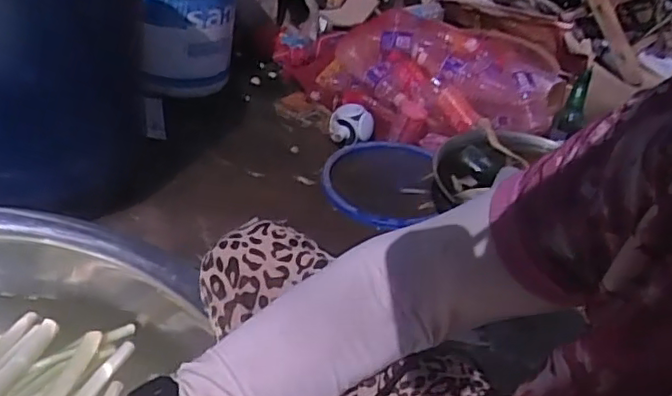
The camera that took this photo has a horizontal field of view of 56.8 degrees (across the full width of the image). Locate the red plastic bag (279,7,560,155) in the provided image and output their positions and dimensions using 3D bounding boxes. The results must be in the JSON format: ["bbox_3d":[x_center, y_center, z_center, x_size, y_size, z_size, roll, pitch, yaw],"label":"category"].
[{"bbox_3d":[0.210,-0.329,1.610,0.741,0.215,0.534,5,36,-3],"label":"red plastic bag"}]

